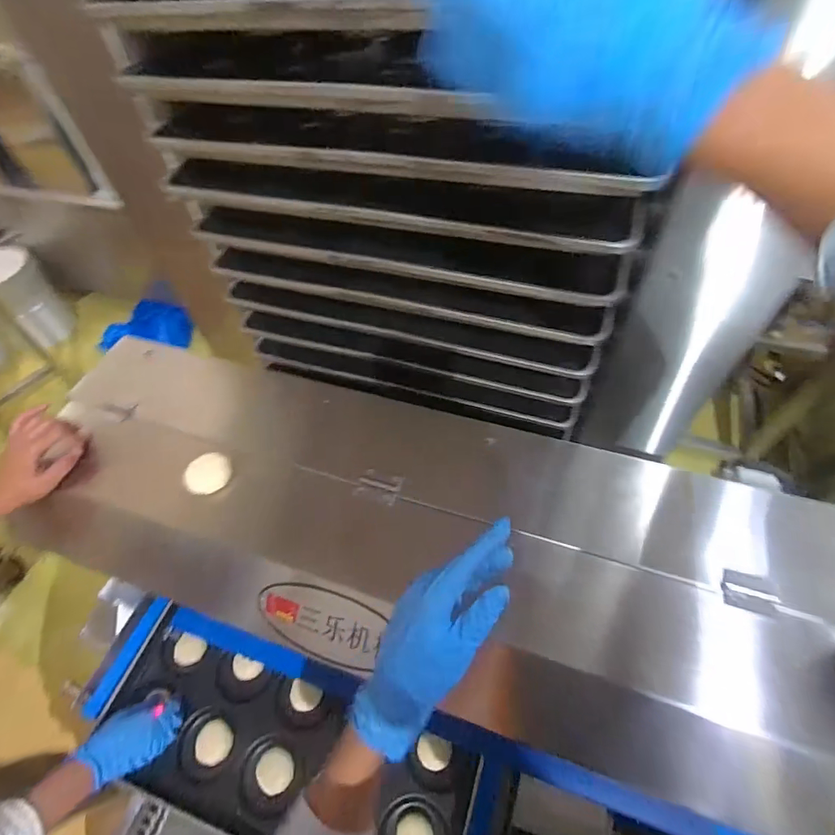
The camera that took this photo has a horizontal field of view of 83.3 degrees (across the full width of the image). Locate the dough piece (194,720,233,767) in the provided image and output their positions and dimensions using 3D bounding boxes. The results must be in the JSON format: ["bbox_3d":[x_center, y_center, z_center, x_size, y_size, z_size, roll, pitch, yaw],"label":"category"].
[{"bbox_3d":[-0.329,0.526,0.759,0.055,0.013,0.059,-2,55,3],"label":"dough piece"}]

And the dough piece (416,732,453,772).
[{"bbox_3d":[0.025,0.510,0.713,0.050,0.010,0.045,19,58,17],"label":"dough piece"}]

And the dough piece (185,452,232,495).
[{"bbox_3d":[-0.274,0.074,0.617,0.052,0.028,0.047,-4,55,2],"label":"dough piece"}]

